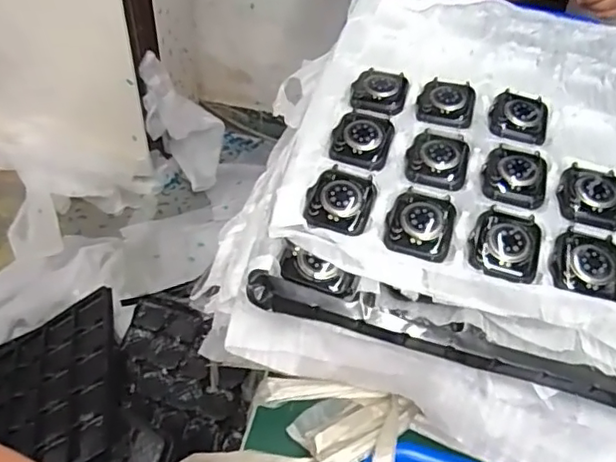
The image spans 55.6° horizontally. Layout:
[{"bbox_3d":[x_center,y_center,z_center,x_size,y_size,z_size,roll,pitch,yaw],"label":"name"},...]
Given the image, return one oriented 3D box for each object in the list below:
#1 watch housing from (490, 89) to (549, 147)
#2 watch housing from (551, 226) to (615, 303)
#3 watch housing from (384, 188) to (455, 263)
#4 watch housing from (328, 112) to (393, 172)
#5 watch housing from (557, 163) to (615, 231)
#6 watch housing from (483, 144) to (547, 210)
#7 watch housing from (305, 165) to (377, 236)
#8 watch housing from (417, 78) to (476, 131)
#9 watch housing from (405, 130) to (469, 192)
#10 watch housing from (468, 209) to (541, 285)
[{"bbox_3d":[0.144,-0.078,0.398,0.038,0.008,0.046,15,49,10],"label":"watch housing"},{"bbox_3d":[0.158,0.019,0.329,0.038,0.006,0.044,16,49,10],"label":"watch housing"},{"bbox_3d":[0.067,-0.005,0.341,0.037,0.009,0.048,17,49,11],"label":"watch housing"},{"bbox_3d":[0.035,-0.060,0.380,0.038,0.009,0.049,13,49,8],"label":"watch housing"},{"bbox_3d":[0.173,-0.021,0.356,0.037,0.008,0.044,10,48,5],"label":"watch housing"},{"bbox_3d":[0.129,-0.034,0.363,0.037,0.007,0.051,14,49,9],"label":"watch housing"},{"bbox_3d":[0.020,-0.018,0.350,0.037,0.012,0.047,11,48,6],"label":"watch housing"},{"bbox_3d":[0.097,-0.088,0.406,0.037,0.007,0.047,13,49,8],"label":"watch housing"},{"bbox_3d":[0.083,-0.046,0.372,0.037,0.008,0.047,13,49,8],"label":"watch housing"},{"bbox_3d":[0.113,0.008,0.335,0.038,0.010,0.043,15,49,10],"label":"watch housing"}]

